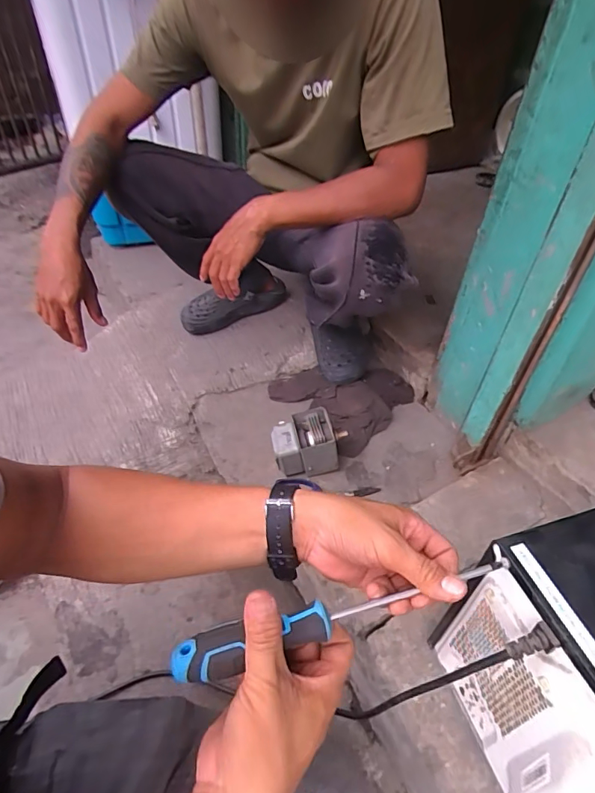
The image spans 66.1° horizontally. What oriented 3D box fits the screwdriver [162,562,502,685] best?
[{"bbox_3d":[0.040,0.163,0.341,0.259,0.024,0.027,-8,44,-15],"label":"screwdriver"}]

